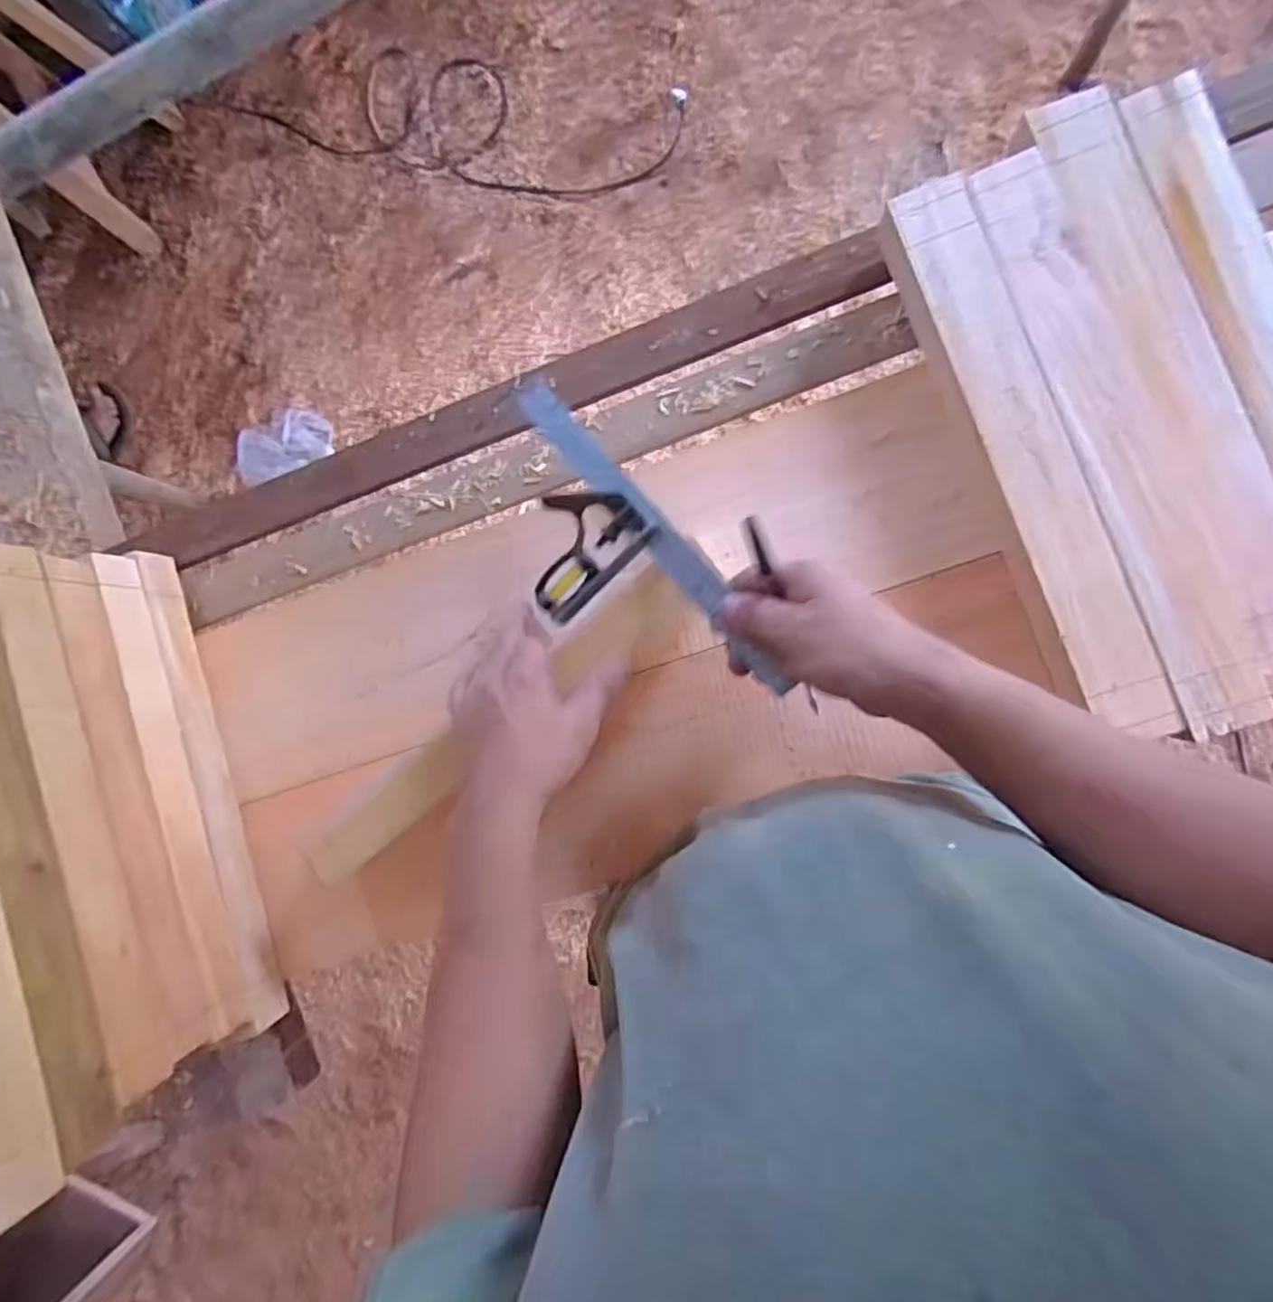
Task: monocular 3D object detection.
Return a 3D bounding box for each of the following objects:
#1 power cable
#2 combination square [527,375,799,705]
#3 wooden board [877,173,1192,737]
[{"bbox_3d":[-0.422,-1.121,1.394,1.035,0.040,0.237,15,96,7],"label":"power cable"},{"bbox_3d":[-0.019,-0.058,0.467,0.105,0.025,0.284,-42,73,5],"label":"combination square"},{"bbox_3d":[0.262,-0.130,0.464,0.058,0.040,0.388,-20,86,7],"label":"wooden board"}]

